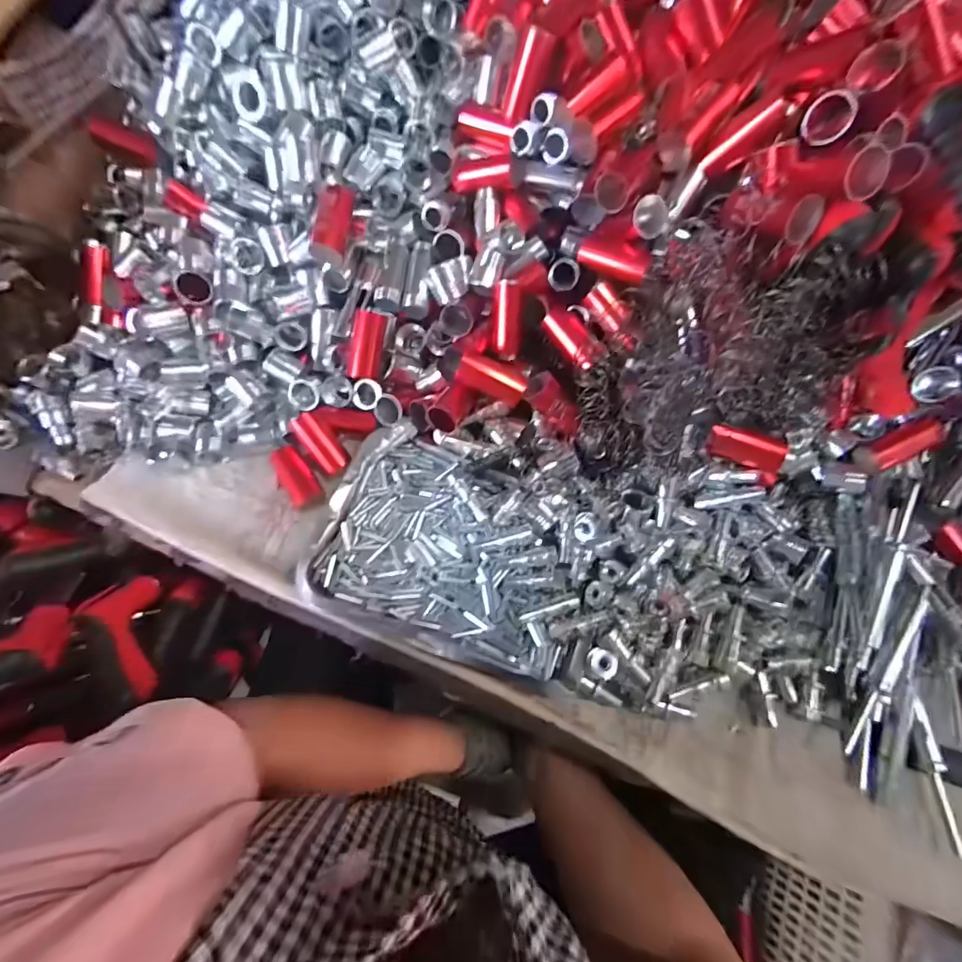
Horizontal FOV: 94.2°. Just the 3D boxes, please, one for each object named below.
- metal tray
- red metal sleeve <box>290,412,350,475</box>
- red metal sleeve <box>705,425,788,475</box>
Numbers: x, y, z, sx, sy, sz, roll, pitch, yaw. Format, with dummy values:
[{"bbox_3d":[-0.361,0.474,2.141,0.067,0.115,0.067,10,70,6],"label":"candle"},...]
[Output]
[{"bbox_3d":[-0.027,0.061,0.395,0.233,0.032,0.173,22,71,7],"label":"metal tray"},{"bbox_3d":[-0.155,-0.036,0.431,0.025,0.025,0.063,-41,105,-15],"label":"red metal sleeve"},{"bbox_3d":[0.216,-0.027,0.367,0.059,0.022,0.023,17,70,5],"label":"red metal sleeve"}]

